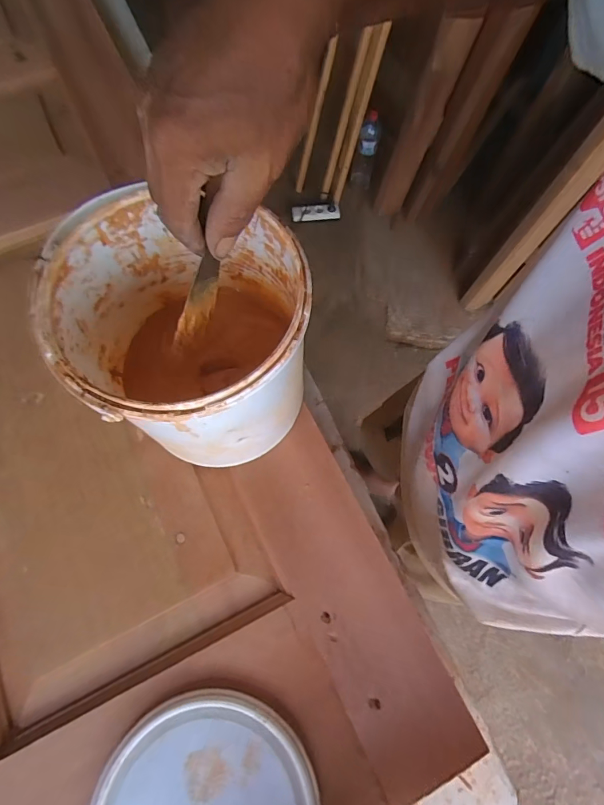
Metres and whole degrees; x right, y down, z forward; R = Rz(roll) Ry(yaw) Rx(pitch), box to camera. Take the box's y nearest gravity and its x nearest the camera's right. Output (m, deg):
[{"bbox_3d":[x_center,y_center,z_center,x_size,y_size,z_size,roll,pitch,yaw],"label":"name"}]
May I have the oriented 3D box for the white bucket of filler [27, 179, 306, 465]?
[{"bbox_3d":[-0.090,-0.047,0.359,0.180,0.184,0.176,0,70,-1],"label":"white bucket of filler"}]

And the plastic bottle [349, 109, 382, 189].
[{"bbox_3d":[0.256,-0.999,1.634,0.080,0.307,0.076,14,71,6],"label":"plastic bottle"}]

